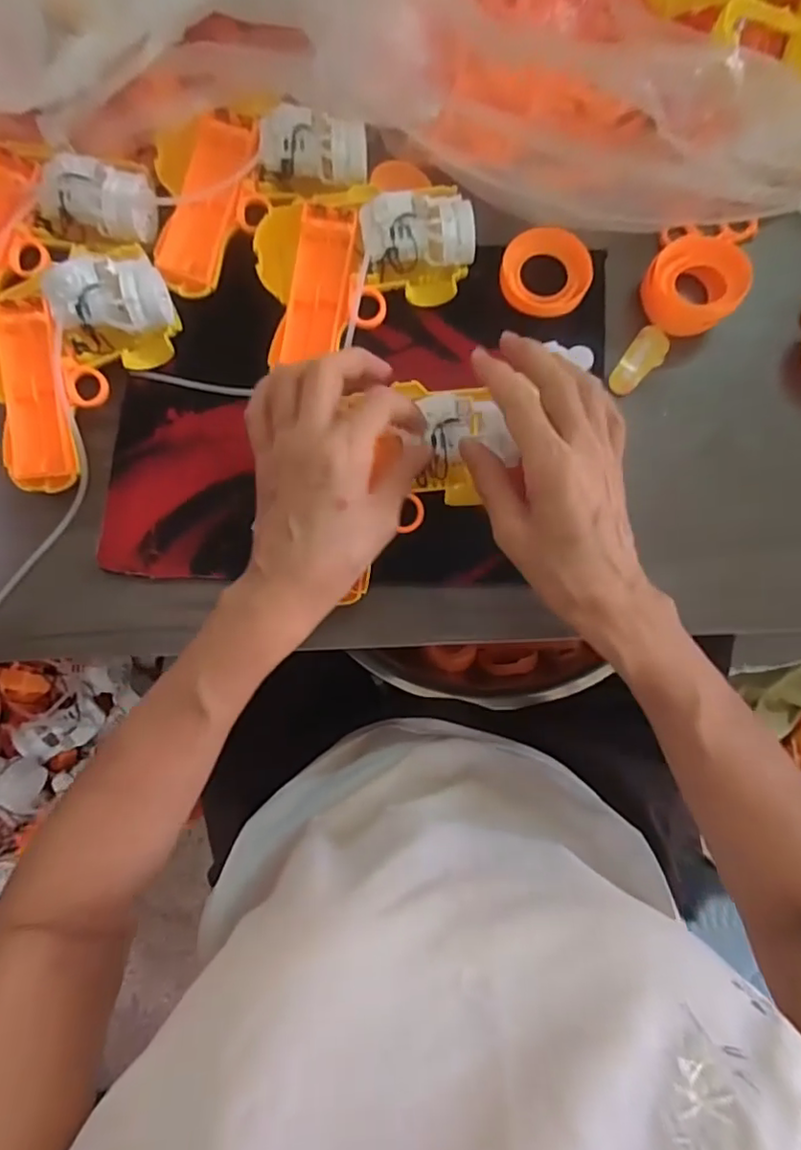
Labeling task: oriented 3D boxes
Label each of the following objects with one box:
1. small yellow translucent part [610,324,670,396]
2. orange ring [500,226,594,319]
[{"bbox_3d":[0.160,-0.141,0.395,0.022,0.008,0.050,34,85,4],"label":"small yellow translucent part"},{"bbox_3d":[0.096,-0.198,0.391,0.057,0.017,0.051,0,83,0],"label":"orange ring"}]

